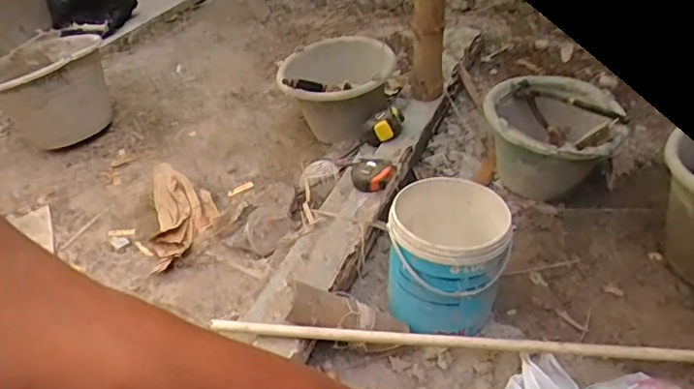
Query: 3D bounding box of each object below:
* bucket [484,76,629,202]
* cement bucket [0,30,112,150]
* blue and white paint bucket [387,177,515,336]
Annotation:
[{"bbox_3d":[0.421,-0.111,1.170,0.260,0.190,0.292,7,41,16],"label":"bucket"},{"bbox_3d":[-0.738,-0.251,1.406,0.272,0.225,0.266,-4,39,3],"label":"cement bucket"},{"bbox_3d":[0.159,0.096,0.888,0.177,0.183,0.195,4,40,13],"label":"blue and white paint bucket"}]

